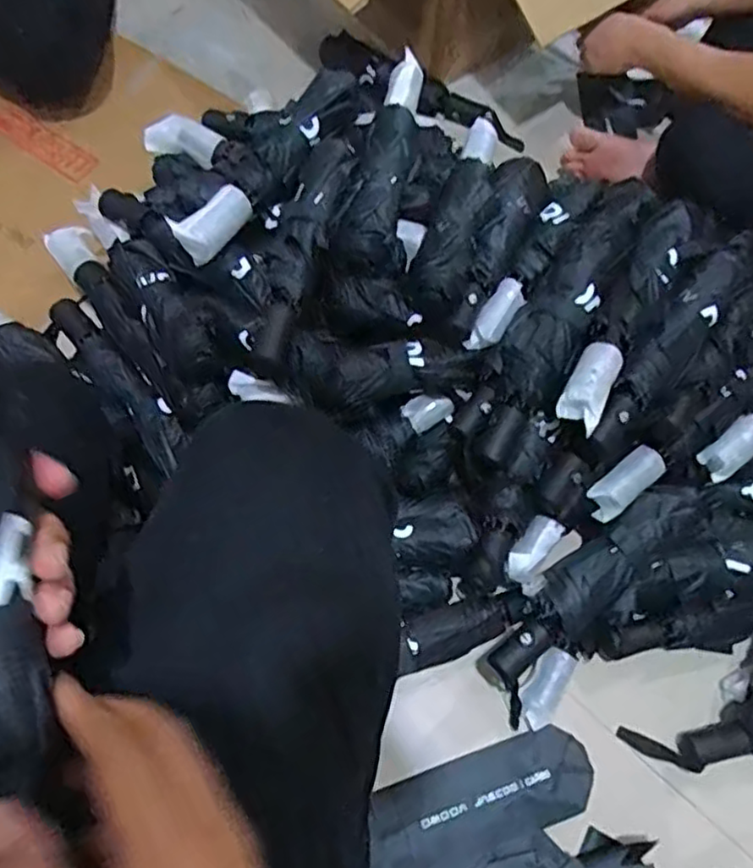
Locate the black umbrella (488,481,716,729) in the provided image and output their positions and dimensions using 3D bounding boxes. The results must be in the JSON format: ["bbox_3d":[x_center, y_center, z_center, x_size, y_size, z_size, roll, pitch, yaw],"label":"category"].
[{"bbox_3d":[0.219,0.143,0.654,0.281,0.045,0.075,-37,73,-17],"label":"black umbrella"}]

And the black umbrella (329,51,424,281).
[{"bbox_3d":[0.002,-0.288,0.703,0.076,0.047,0.278,6,66,0],"label":"black umbrella"}]

